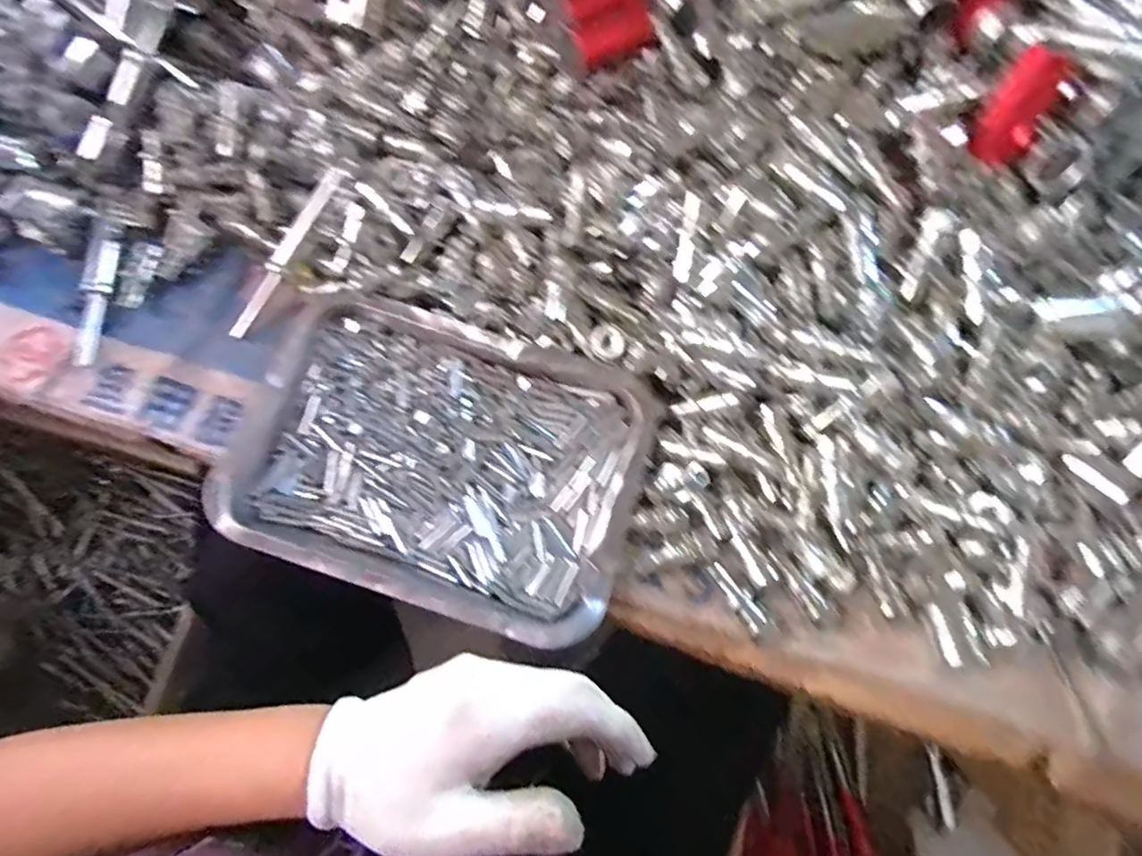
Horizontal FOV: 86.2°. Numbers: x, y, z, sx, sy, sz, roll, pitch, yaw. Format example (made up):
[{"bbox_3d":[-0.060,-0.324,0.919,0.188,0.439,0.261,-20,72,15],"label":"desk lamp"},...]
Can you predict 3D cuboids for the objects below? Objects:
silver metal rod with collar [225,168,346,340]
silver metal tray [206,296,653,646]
[{"bbox_3d":[-0.205,-0.125,0.439,0.012,0.010,0.141,37,97,11],"label":"silver metal rod with collar"},{"bbox_3d":[-0.087,0.020,0.398,0.258,0.032,0.174,16,76,6],"label":"silver metal tray"}]

